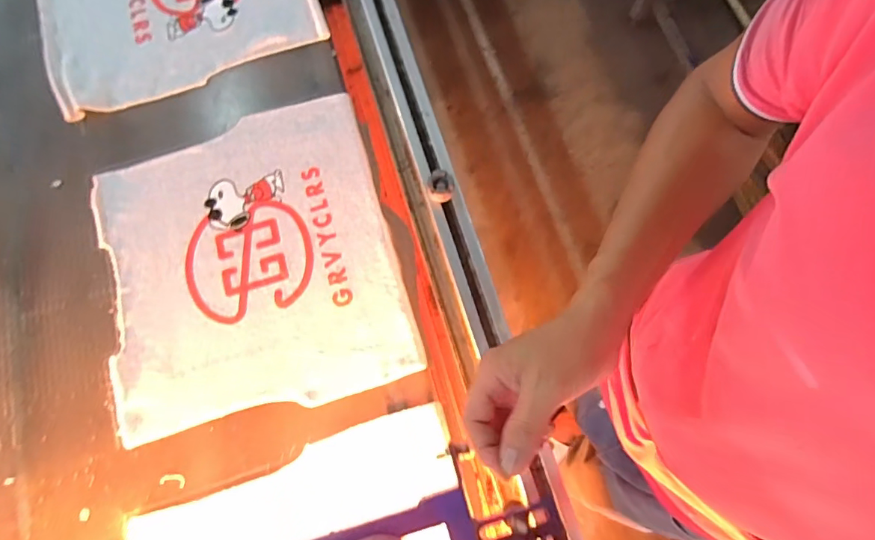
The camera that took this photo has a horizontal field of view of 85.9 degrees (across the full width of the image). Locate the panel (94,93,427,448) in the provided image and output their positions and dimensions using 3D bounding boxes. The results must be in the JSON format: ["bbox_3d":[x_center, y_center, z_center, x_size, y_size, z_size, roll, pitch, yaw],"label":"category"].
[{"bbox_3d":[-0.279,-0.015,0.700,0.413,0.012,0.445,-17,77,-2],"label":"panel"}]

